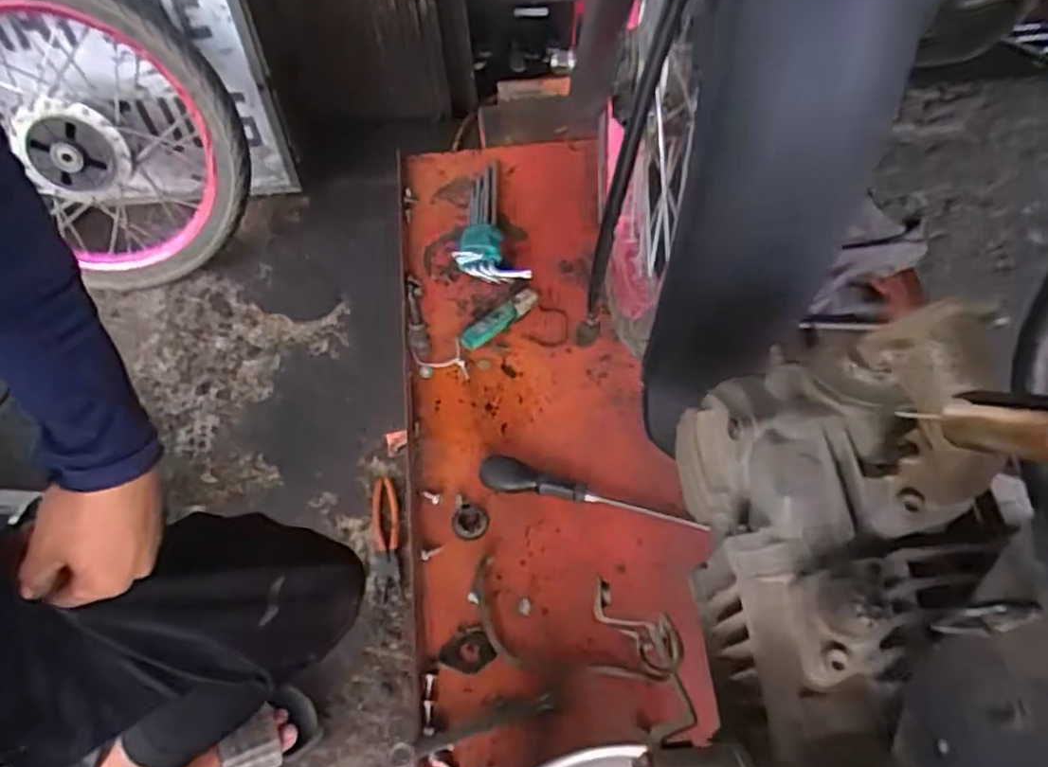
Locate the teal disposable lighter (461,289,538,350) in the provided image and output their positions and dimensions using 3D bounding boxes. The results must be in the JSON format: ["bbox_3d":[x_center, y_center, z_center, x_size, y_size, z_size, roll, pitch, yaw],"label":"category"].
[{"bbox_3d":[-0.025,-0.073,0.801,0.106,0.025,0.018,-36,64,-20],"label":"teal disposable lighter"}]

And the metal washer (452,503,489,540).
[{"bbox_3d":[-0.052,0.133,0.682,0.034,0.008,0.034,0,58,0],"label":"metal washer"}]

